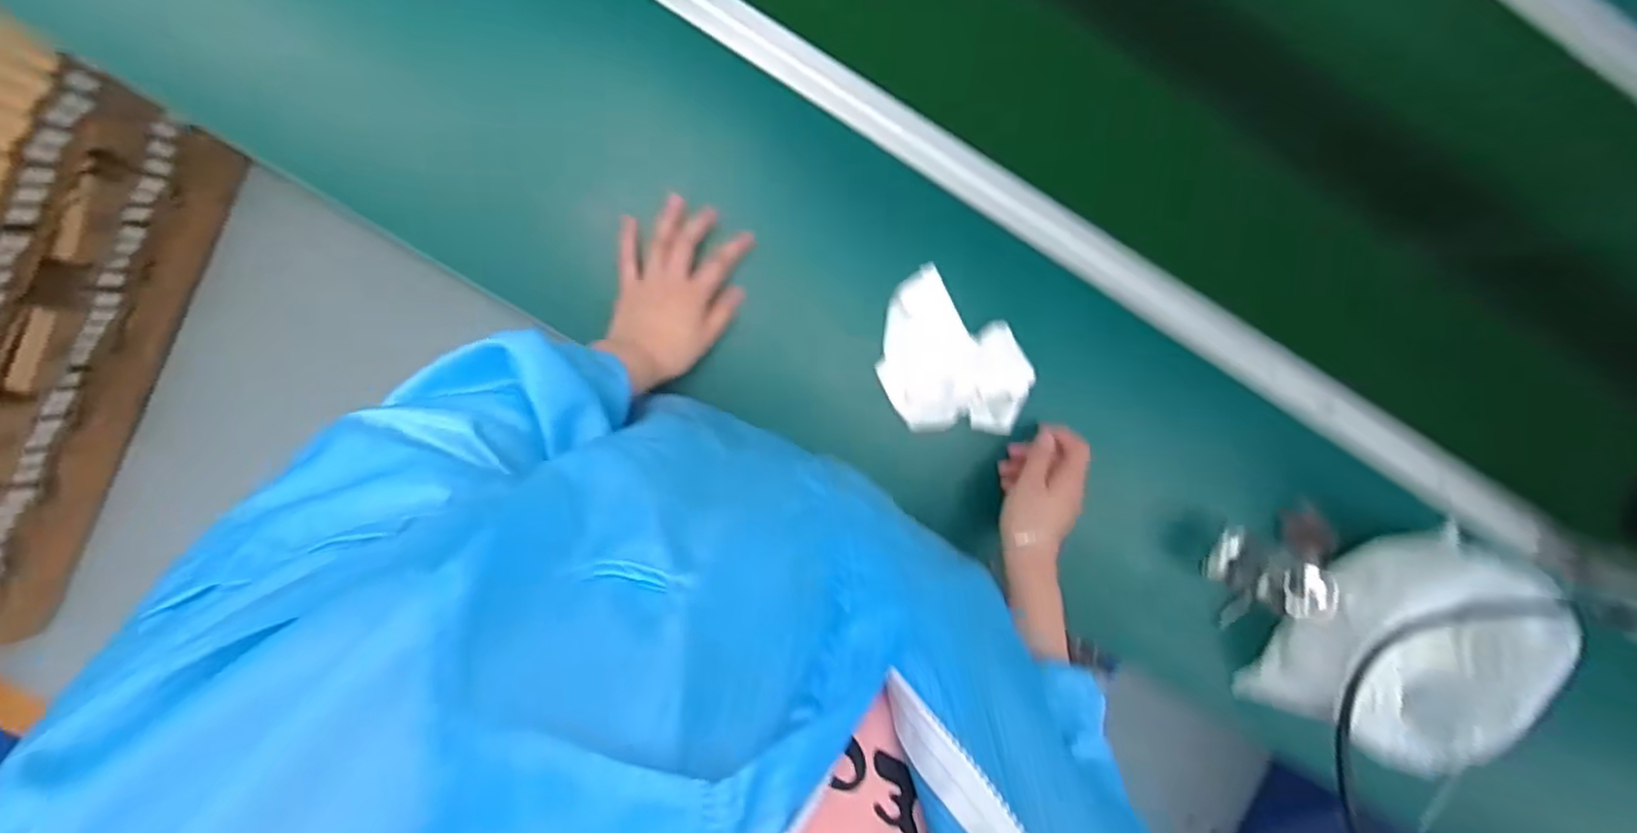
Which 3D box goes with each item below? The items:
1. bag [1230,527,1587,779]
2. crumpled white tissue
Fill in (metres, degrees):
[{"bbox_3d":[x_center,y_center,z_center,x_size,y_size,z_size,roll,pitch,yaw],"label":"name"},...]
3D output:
[{"bbox_3d":[0.528,0.205,0.636,0.137,0.144,0.212,22,92,-7],"label":"bag"},{"bbox_3d":[0.131,-0.056,0.672,0.137,0.026,0.141,11,93,-6],"label":"crumpled white tissue"}]

